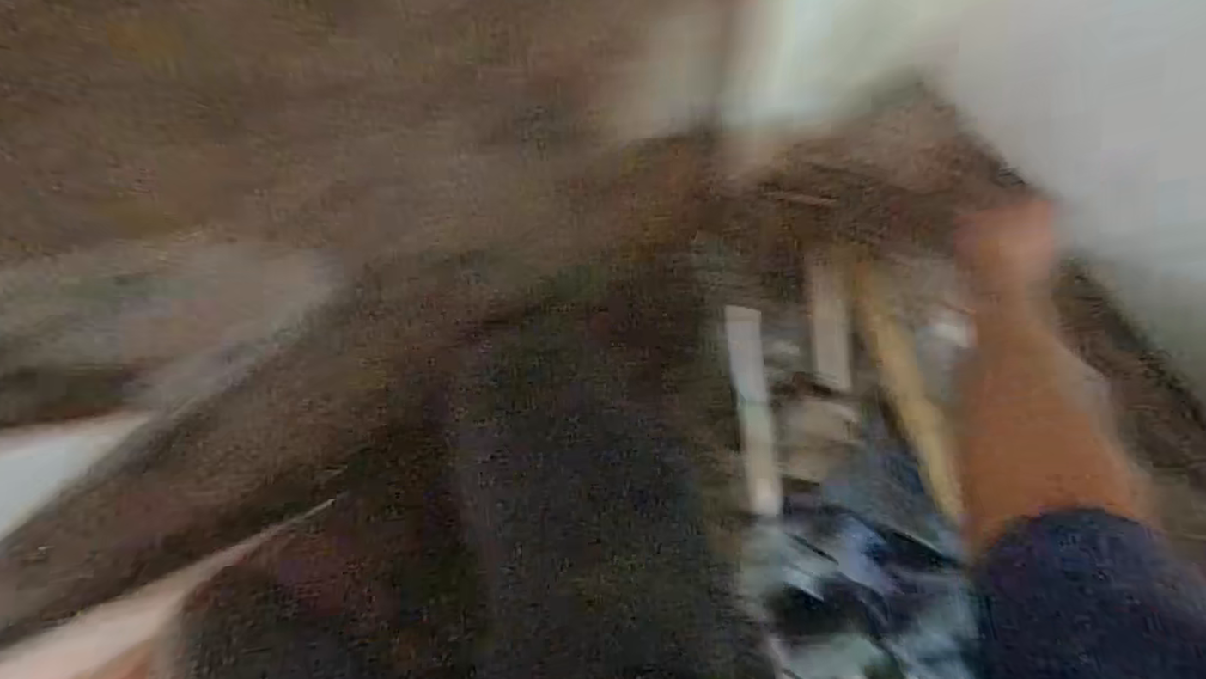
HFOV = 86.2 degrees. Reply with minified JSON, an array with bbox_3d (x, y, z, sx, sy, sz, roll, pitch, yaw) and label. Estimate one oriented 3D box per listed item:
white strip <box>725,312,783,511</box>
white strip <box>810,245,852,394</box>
[{"bbox_3d":[0.157,0.073,0.665,0.034,0.013,0.211,-7,90,8],"label":"white strip"},{"bbox_3d":[0.226,-0.020,0.638,0.035,0.007,0.135,-5,90,8],"label":"white strip"}]

